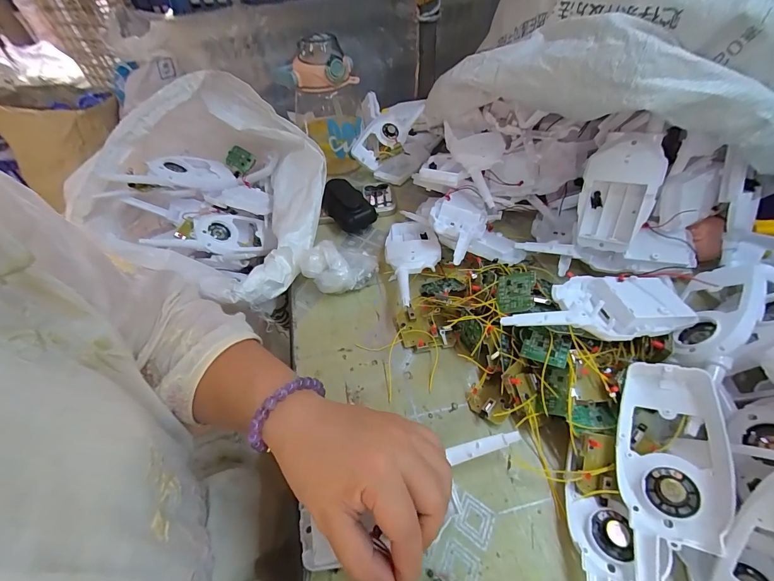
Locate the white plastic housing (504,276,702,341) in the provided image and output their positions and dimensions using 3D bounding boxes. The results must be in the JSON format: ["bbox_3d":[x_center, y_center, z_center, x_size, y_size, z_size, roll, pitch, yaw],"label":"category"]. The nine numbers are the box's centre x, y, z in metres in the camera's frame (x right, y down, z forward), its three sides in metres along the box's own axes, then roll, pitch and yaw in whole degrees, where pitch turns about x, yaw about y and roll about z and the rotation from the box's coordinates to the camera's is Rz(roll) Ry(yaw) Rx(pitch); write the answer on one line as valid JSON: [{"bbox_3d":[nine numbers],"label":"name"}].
[{"bbox_3d":[0.166,0.014,0.292,0.150,0.032,0.063,-7,48,-2],"label":"white plastic housing"}]

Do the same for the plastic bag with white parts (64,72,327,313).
[{"bbox_3d":[-0.215,-0.140,0.448,0.309,0.161,0.227,20,53,21],"label":"plastic bag with white parts"}]

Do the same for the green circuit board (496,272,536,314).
[{"bbox_3d":[0.118,0.002,0.326,0.034,0.004,0.040,-4,60,37],"label":"green circuit board"}]

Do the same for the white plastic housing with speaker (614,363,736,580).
[{"bbox_3d":[0.183,0.128,0.228,0.060,0.028,0.162,15,65,19],"label":"white plastic housing with speaker"}]

